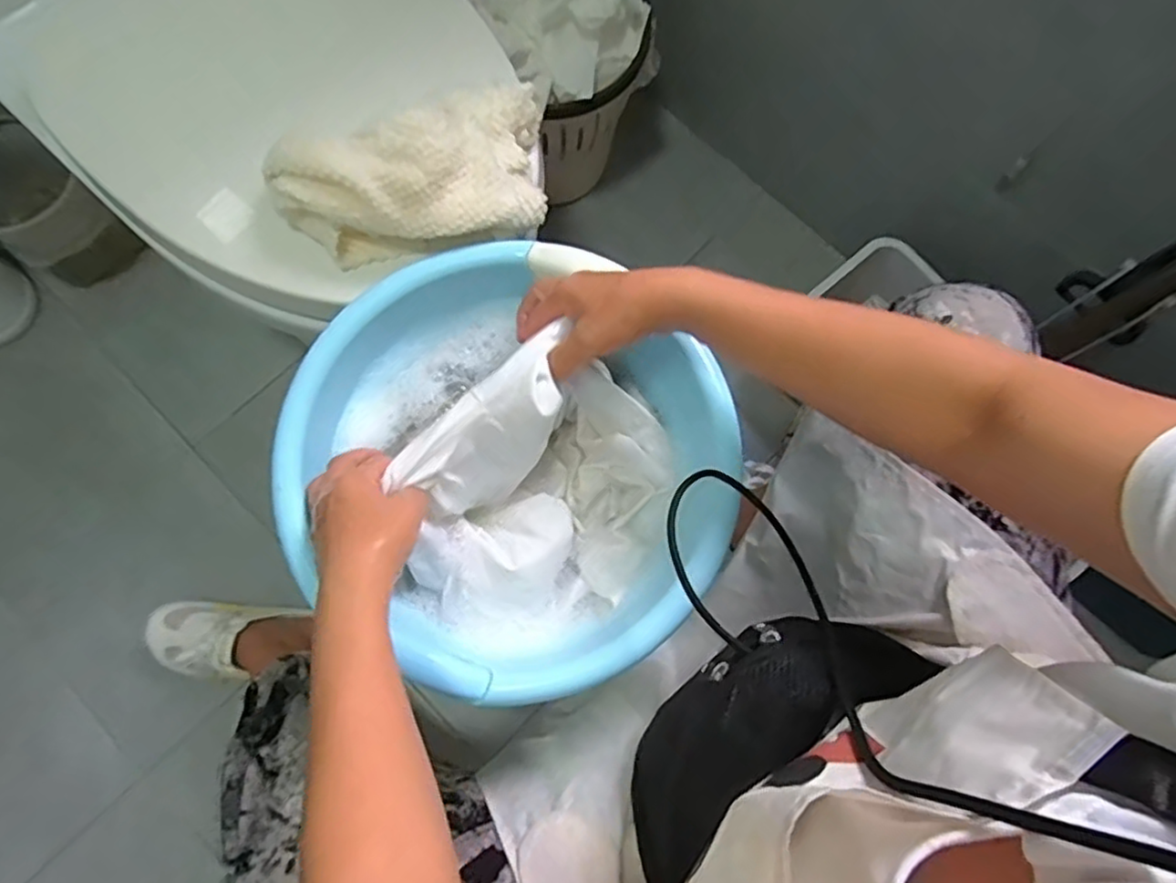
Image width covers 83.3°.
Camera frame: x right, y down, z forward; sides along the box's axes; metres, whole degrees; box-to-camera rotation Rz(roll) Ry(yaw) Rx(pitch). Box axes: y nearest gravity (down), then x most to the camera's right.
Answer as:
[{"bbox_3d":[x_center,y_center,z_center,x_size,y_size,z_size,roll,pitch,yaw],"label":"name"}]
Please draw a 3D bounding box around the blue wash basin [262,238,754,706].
[{"bbox_3d":[-0.061,0.012,0.514,0.333,0.112,0.303,0,76,-2],"label":"blue wash basin"}]

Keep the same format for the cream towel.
[{"bbox_3d":[-0.132,-0.212,0.529,0.224,0.069,0.113,-20,78,-6],"label":"cream towel"}]

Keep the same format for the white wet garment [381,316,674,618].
[{"bbox_3d":[-0.033,0.042,0.506,0.172,0.116,0.220,44,79,8],"label":"white wet garment"}]

